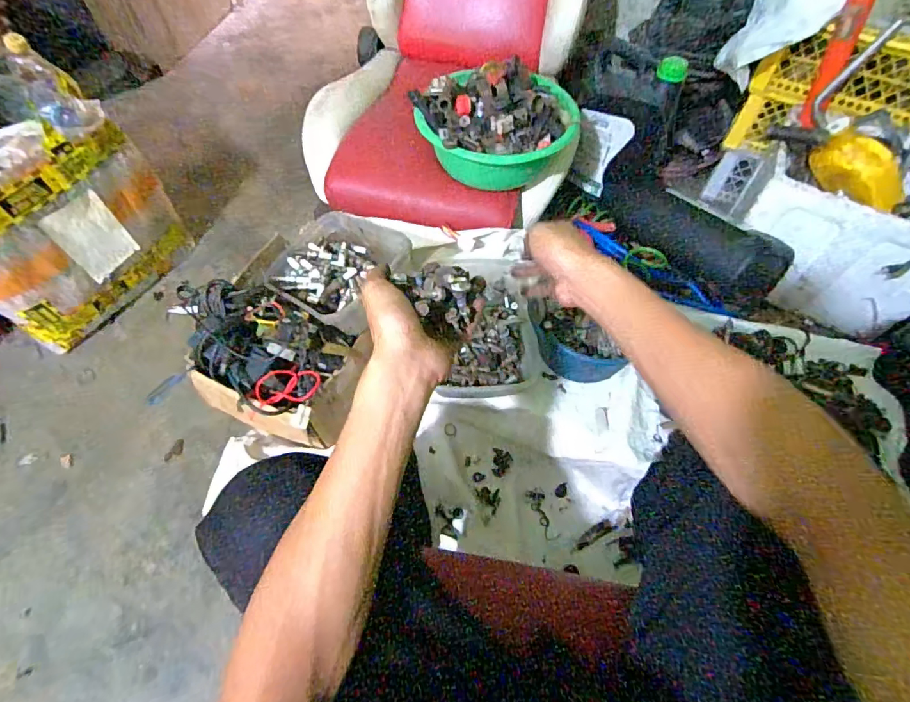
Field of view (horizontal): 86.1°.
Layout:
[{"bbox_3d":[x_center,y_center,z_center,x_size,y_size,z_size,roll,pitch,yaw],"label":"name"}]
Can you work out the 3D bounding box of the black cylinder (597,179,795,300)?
[{"bbox_3d":[0.407,-0.206,0.872,0.337,0.101,0.091,37,65,19],"label":"black cylinder"}]

